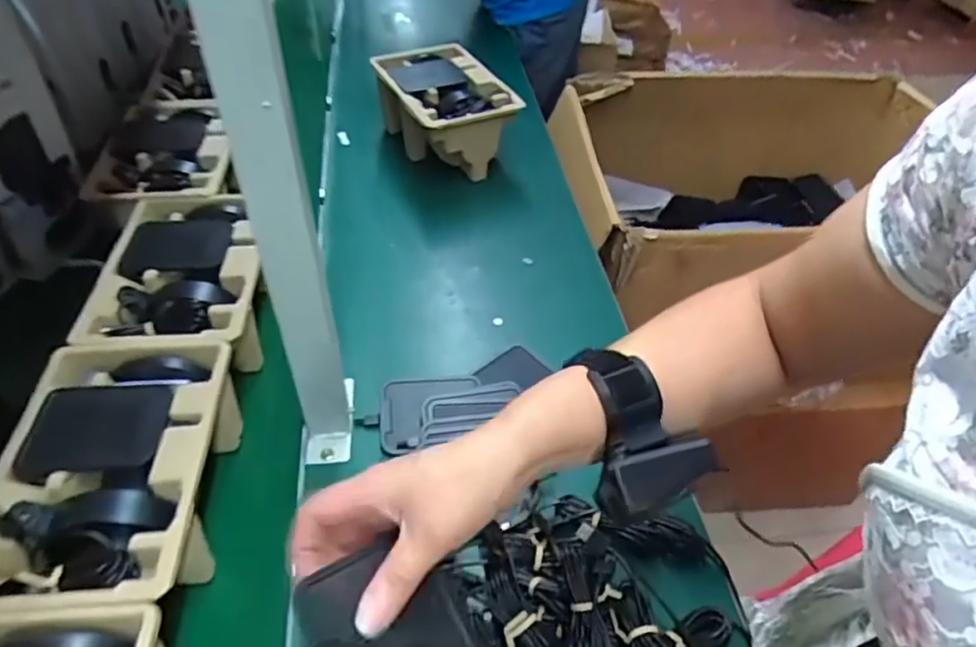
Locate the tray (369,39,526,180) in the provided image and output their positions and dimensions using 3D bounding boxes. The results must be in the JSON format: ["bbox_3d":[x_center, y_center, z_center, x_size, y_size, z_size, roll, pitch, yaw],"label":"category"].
[{"bbox_3d":[-0.060,-0.299,0.944,0.136,0.122,0.209,-19,49,-21],"label":"tray"}]

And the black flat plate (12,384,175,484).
[{"bbox_3d":[-0.303,0.081,0.509,0.100,0.009,0.080,-3,45,-6],"label":"black flat plate"}]

